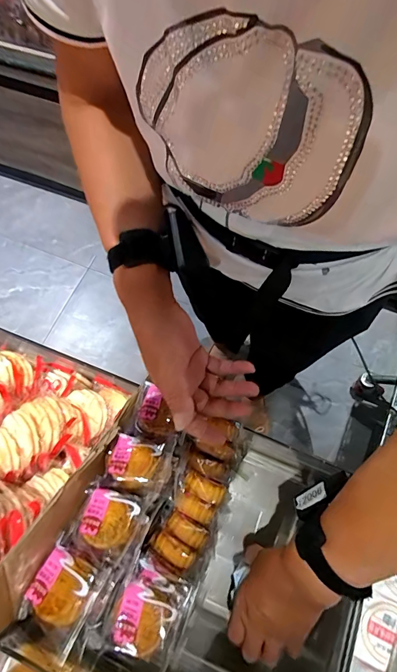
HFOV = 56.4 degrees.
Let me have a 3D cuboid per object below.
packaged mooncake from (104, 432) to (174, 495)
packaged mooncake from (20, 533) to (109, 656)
[{"bbox_3d":[-0.065,0.141,0.407,0.070,0.027,0.051,17,70,8],"label":"packaged mooncake"},{"bbox_3d":[-0.119,0.224,0.321,0.058,0.020,0.064,21,70,9],"label":"packaged mooncake"}]

